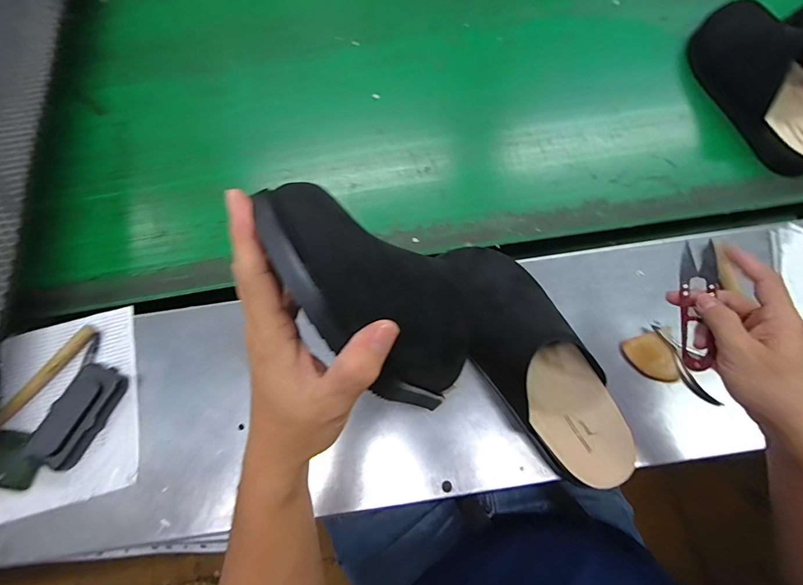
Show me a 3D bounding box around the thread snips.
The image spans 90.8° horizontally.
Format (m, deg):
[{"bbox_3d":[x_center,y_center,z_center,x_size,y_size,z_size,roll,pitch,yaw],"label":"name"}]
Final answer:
[{"bbox_3d":[0.268,0.010,0.359,0.022,0.030,0.121,13,73,4],"label":"thread snips"}]

